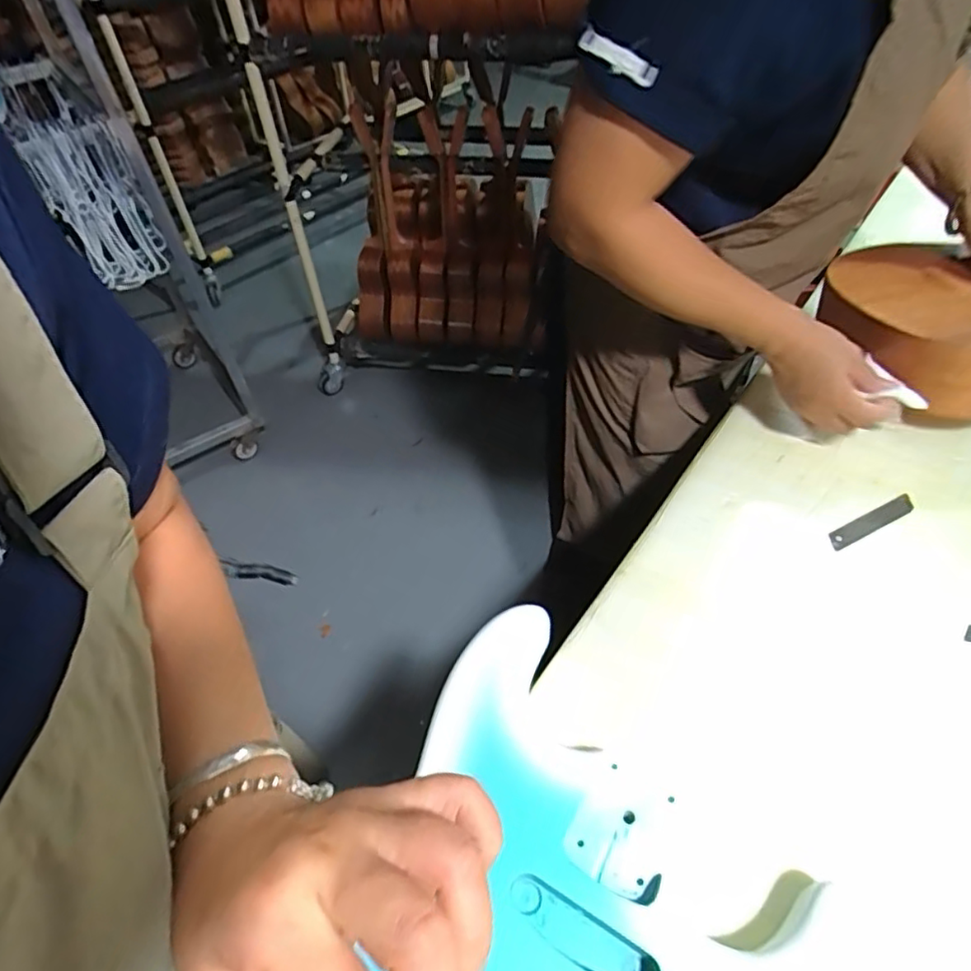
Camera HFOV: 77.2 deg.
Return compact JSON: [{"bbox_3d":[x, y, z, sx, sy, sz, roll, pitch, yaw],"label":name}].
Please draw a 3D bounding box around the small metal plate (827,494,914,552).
[{"bbox_3d":[0.336,0.032,0.530,0.088,0.005,0.017,-23,61,-13],"label":"small metal plate"}]

